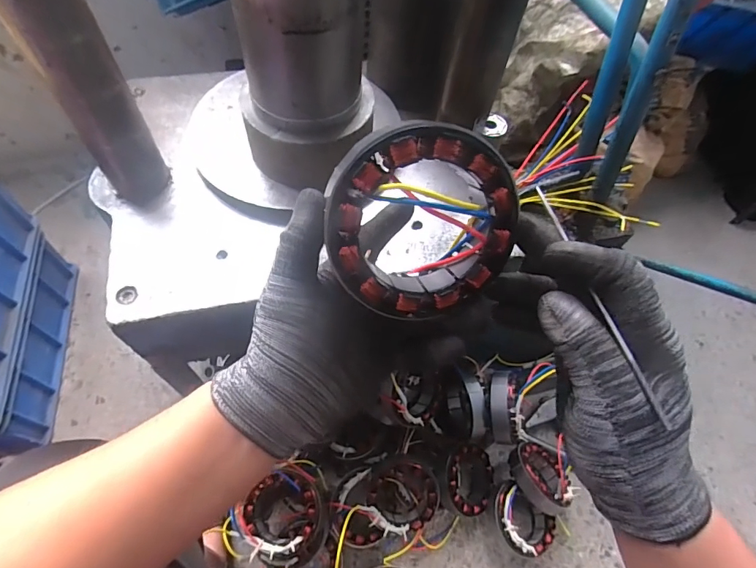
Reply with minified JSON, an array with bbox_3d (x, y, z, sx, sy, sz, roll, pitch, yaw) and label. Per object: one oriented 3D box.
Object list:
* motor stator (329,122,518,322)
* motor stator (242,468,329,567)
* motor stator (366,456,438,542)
[{"bbox_3d":[0.026,-0.037,0.267,0.112,0.112,0.024,3,22,-12],"label":"motor stator"},{"bbox_3d":[-0.134,0.362,0.680,0.122,0.106,0.123,-30,67,-19],"label":"motor stator"},{"bbox_3d":[0.041,0.342,0.715,0.115,0.071,0.112,2,60,-3],"label":"motor stator"}]

